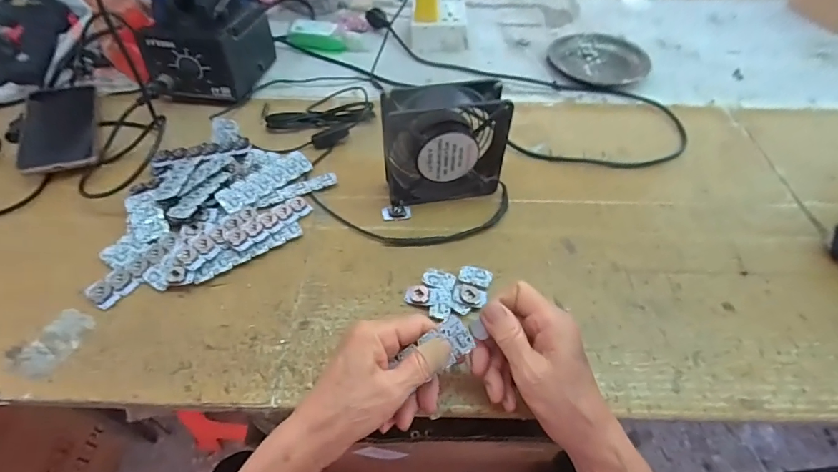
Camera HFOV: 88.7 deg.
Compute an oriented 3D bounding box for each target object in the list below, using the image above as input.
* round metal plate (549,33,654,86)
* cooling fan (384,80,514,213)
[{"bbox_3d":[0.272,-0.268,0.650,0.141,0.015,0.141,1,51,-1],"label":"round metal plate"},{"bbox_3d":[0.027,-0.089,0.433,0.122,0.115,0.042,-8,52,-8],"label":"cooling fan"}]

